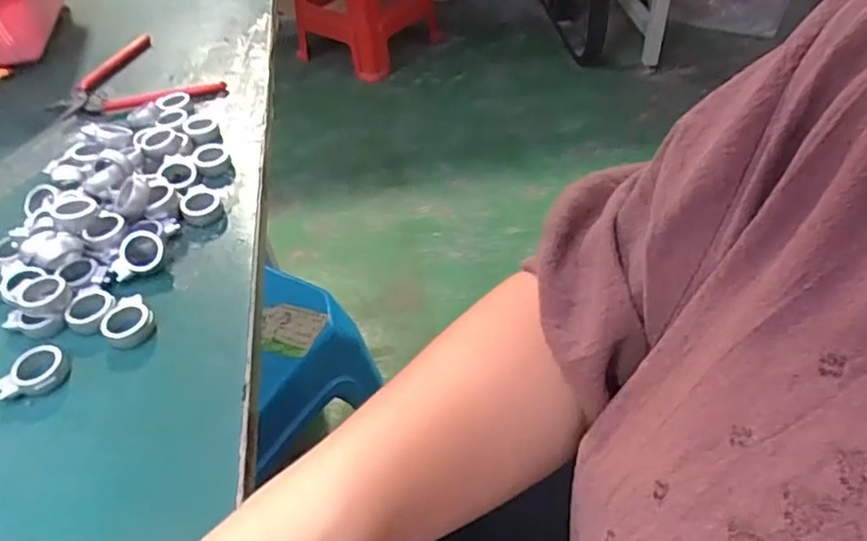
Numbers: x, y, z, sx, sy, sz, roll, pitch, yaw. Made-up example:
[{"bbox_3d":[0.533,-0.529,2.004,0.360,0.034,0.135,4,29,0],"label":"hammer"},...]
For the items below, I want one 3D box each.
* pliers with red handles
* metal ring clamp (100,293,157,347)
[{"bbox_3d":[-0.263,-0.157,0.544,0.139,0.012,0.111,33,57,32],"label":"pliers with red handles"},{"bbox_3d":[-0.169,0.029,0.352,0.026,0.008,0.033,-34,51,-24],"label":"metal ring clamp"}]

